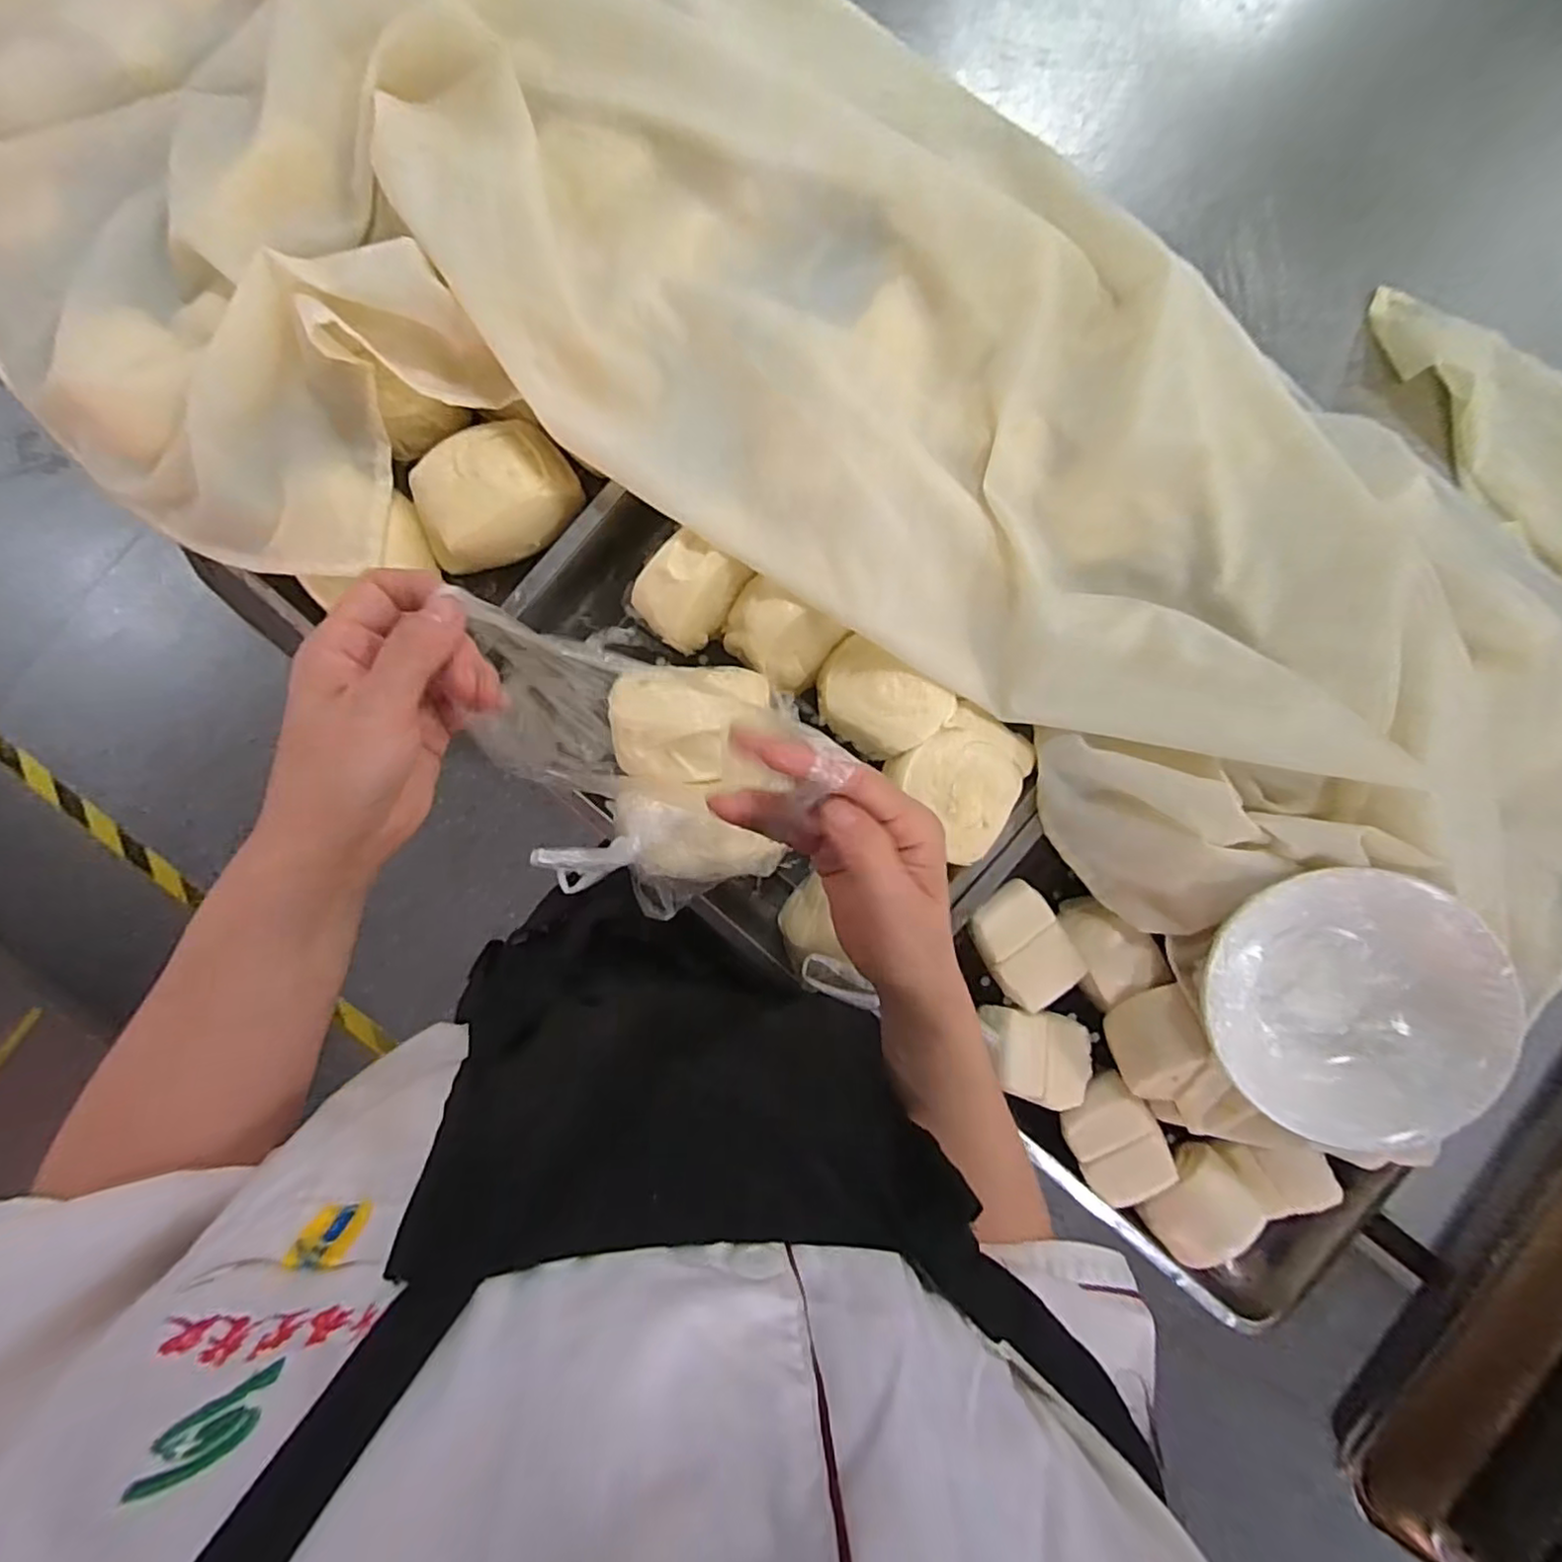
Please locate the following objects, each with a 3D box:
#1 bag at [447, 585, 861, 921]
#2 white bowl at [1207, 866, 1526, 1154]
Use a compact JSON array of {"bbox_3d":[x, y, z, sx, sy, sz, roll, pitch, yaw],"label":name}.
[{"bbox_3d":[-0.080,-0.005,0.415,0.196,0.135,0.164,12,86,1],"label":"bag"},{"bbox_3d":[0.352,0.140,0.425,0.156,0.056,0.162,0,89,-2],"label":"white bowl"}]

